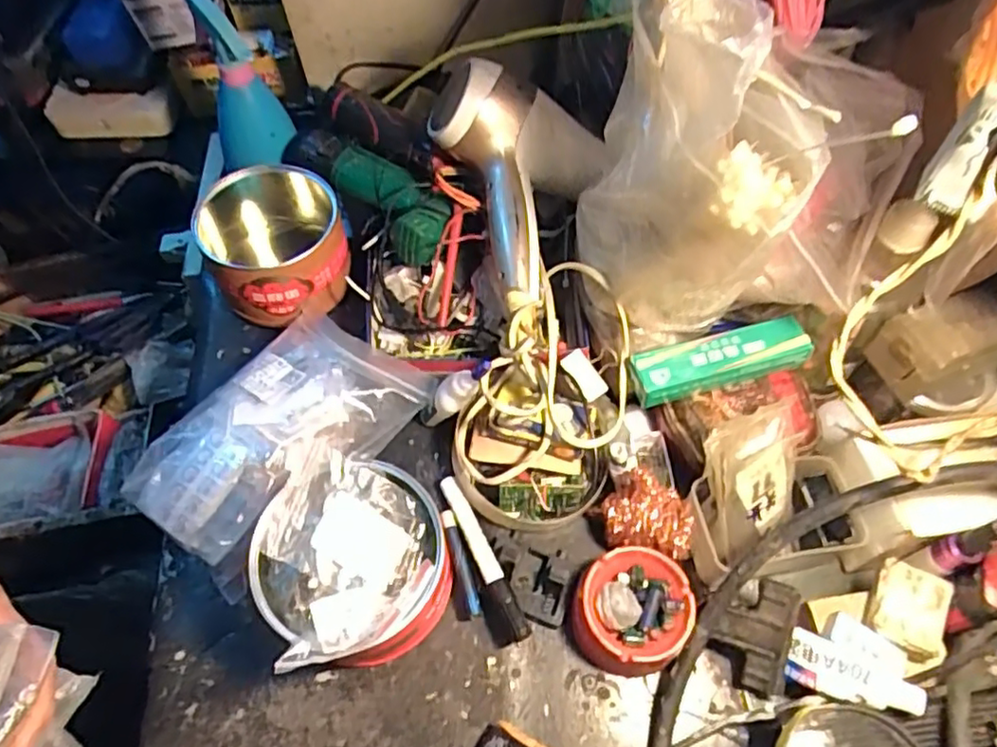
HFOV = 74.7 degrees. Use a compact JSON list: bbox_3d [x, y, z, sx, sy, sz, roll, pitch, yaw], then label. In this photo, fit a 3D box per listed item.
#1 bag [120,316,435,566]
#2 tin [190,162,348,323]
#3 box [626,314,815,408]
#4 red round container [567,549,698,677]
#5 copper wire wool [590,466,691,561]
[{"bbox_3d":[-0.177,0.051,0.534,0.146,0.048,0.209,30,65,17],"label":"bag"},{"bbox_3d":[-0.207,-0.115,0.625,0.122,0.104,0.139,-17,61,-9],"label":"tin"},{"bbox_3d":[0.174,-0.011,0.517,0.140,0.023,0.037,-13,61,-6],"label":"box"},{"bbox_3d":[0.096,0.173,0.476,0.078,0.040,0.082,-1,60,1],"label":"red round container"},{"bbox_3d":[0.112,0.108,0.499,0.070,0.044,0.058,12,61,8],"label":"copper wire wool"}]

